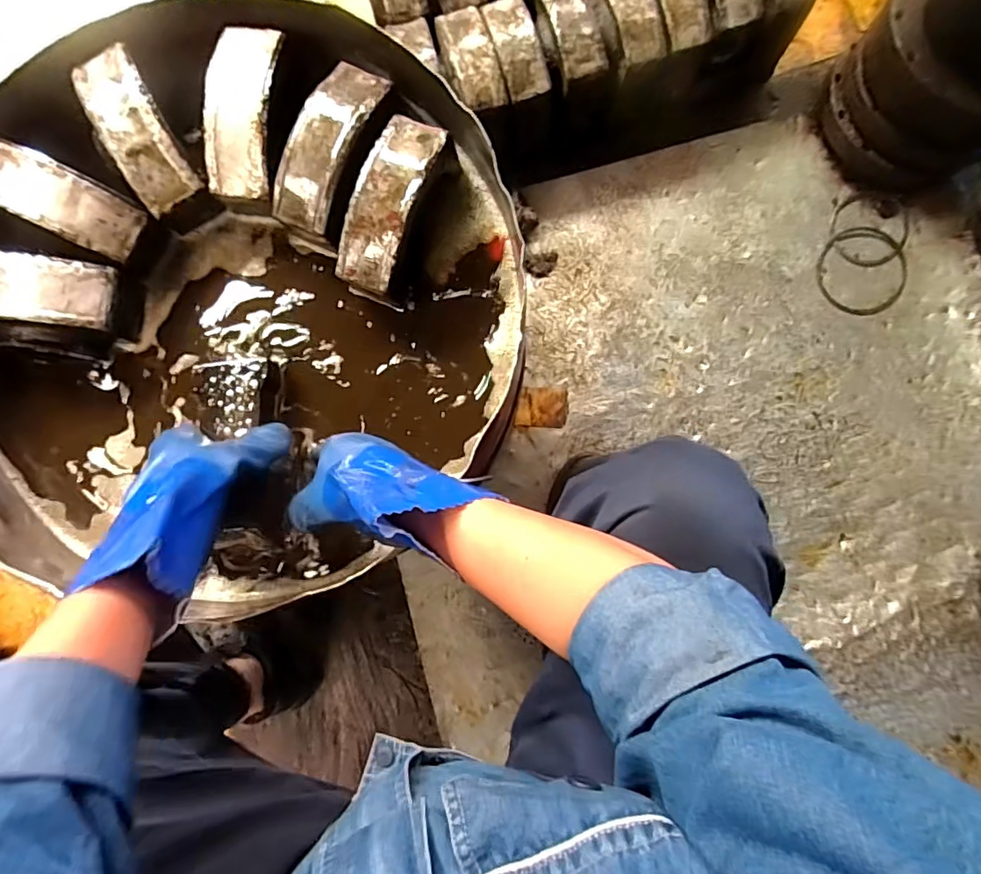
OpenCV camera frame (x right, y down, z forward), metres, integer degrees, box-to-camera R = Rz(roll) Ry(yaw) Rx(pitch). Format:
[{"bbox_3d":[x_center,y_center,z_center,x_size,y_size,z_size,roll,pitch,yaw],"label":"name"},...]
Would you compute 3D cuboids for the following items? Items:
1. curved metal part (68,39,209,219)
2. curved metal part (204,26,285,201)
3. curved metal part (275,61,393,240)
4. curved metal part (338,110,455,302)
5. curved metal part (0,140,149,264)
[{"bbox_3d":[-0.340,-0.292,0.511,0.058,0.029,0.154,-29,87,-1],"label":"curved metal part"},{"bbox_3d":[-0.233,-0.310,0.505,0.058,0.035,0.154,7,87,1],"label":"curved metal part"},{"bbox_3d":[-0.152,-0.274,0.501,0.059,0.032,0.154,25,88,2],"label":"curved metal part"},{"bbox_3d":[-0.092,-0.217,0.516,0.062,0.076,0.155,20,85,2],"label":"curved metal part"},{"bbox_3d":[-0.411,-0.226,0.508,0.160,0.030,0.060,25,88,2],"label":"curved metal part"}]

